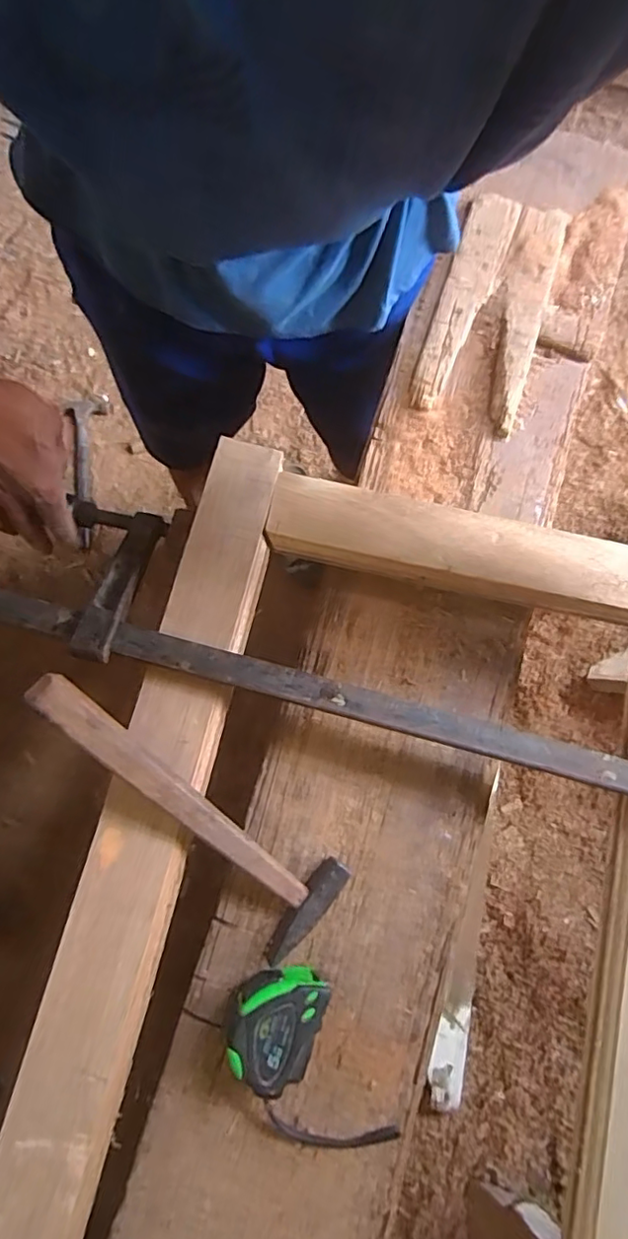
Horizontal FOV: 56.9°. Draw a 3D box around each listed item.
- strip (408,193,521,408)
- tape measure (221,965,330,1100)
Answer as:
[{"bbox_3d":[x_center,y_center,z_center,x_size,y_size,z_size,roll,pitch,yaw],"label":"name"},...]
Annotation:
[{"bbox_3d":[0.154,-0.332,0.598,0.049,0.016,0.259,20,78,3],"label":"strip"},{"bbox_3d":[-0.031,0.305,0.439,0.064,0.041,0.079,21,78,4],"label":"tape measure"}]

